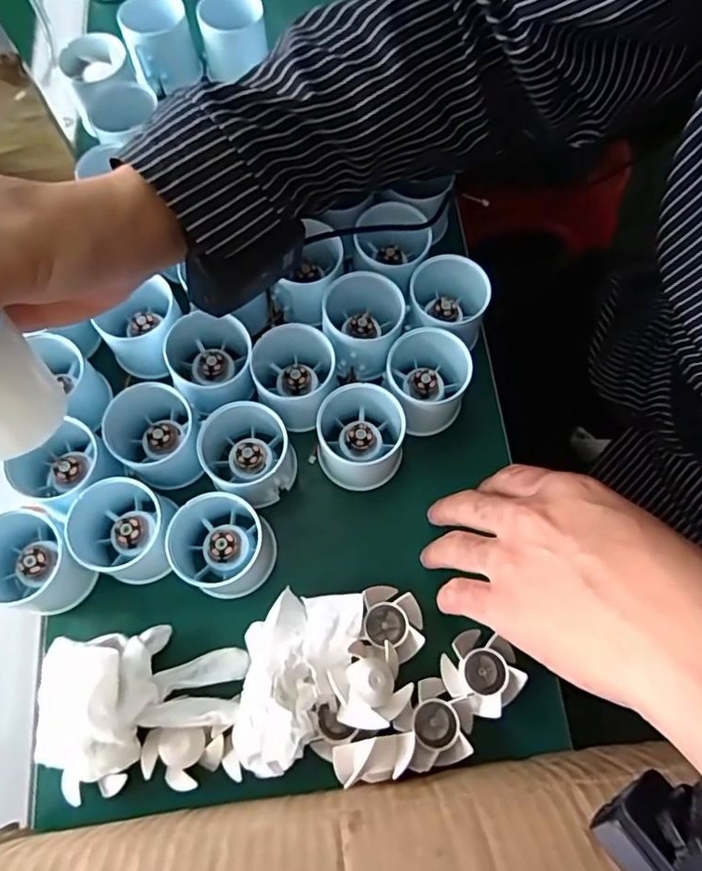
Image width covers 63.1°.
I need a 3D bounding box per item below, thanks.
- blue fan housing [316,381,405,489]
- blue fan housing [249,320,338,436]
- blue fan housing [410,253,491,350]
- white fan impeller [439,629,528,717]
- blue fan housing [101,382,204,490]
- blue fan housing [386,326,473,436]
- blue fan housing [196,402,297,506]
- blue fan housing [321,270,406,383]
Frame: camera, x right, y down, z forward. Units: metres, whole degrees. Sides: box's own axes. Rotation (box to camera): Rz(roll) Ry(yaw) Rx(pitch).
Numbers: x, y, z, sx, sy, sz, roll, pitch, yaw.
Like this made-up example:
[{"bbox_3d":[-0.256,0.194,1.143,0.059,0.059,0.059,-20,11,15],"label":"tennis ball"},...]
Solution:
[{"bbox_3d":[0.007,-0.001,0.357,0.056,0.052,0.057,0,70,0],"label":"blue fan housing"},{"bbox_3d":[-0.037,-0.035,0.366,0.054,0.049,0.054,0,70,0],"label":"blue fan housing"},{"bbox_3d":[0.064,-0.086,0.383,0.052,0.046,0.056,21,71,7],"label":"blue fan housing"},{"bbox_3d":[0.074,0.134,0.323,0.043,0.015,0.038,34,73,11],"label":"white fan impeller"},{"bbox_3d":[-0.121,0.001,0.350,0.061,0.040,0.053,-21,72,-8],"label":"blue fan housing"},{"bbox_3d":[0.049,-0.036,0.368,0.055,0.047,0.054,-29,73,-10],"label":"blue fan housing"},{"bbox_3d":[-0.063,0.012,0.350,0.054,0.049,0.051,0,70,0],"label":"blue fan housing"},{"bbox_3d":[0.008,-0.071,0.376,0.049,0.044,0.055,10,70,3],"label":"blue fan housing"}]

